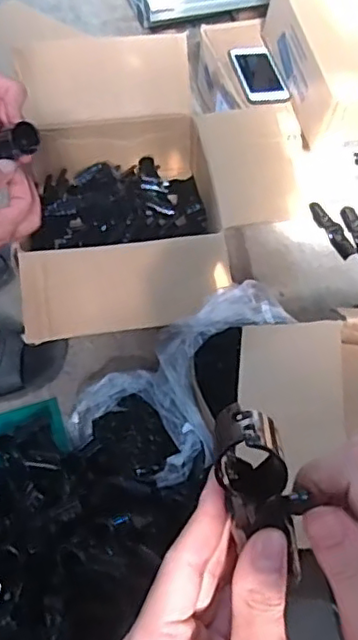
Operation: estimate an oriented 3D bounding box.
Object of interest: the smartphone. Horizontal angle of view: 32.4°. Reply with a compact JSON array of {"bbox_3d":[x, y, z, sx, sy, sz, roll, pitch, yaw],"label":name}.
[{"bbox_3d":[0.147,-0.463,1.150,0.080,0.014,0.144,-12,57,-9],"label":"smartphone"}]

